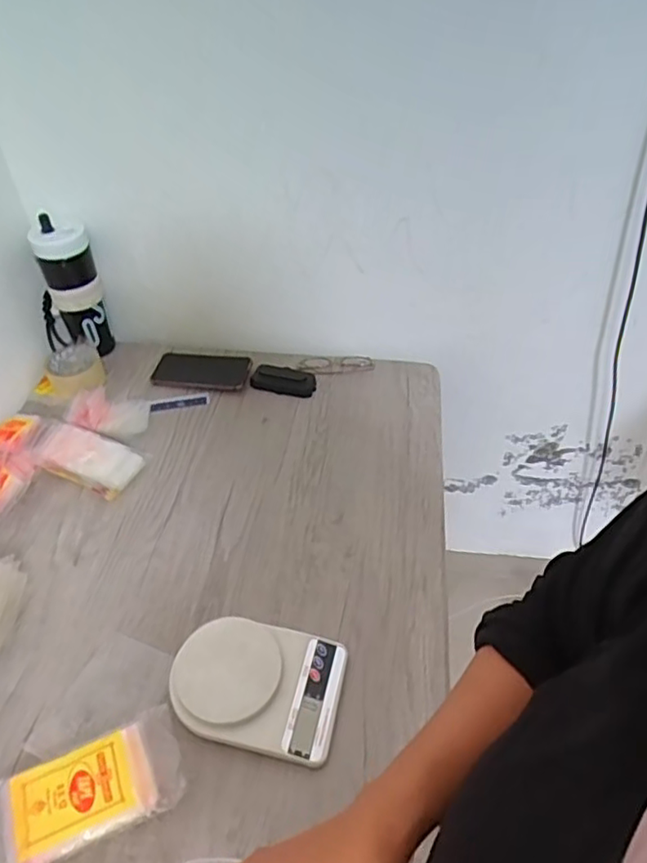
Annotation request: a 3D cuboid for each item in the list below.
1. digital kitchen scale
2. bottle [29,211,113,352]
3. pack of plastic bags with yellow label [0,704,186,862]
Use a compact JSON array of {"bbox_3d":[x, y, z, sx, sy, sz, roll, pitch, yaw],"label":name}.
[{"bbox_3d":[-0.072,0.271,0.650,0.180,0.040,0.133,9,46,9],"label":"digital kitchen scale"},{"bbox_3d":[-0.420,-0.227,0.989,0.101,0.231,0.081,-34,54,-29],"label":"bottle"},{"bbox_3d":[-0.225,0.350,0.585,0.162,0.026,0.090,-19,48,-18],"label":"pack of plastic bags with yellow label"}]

